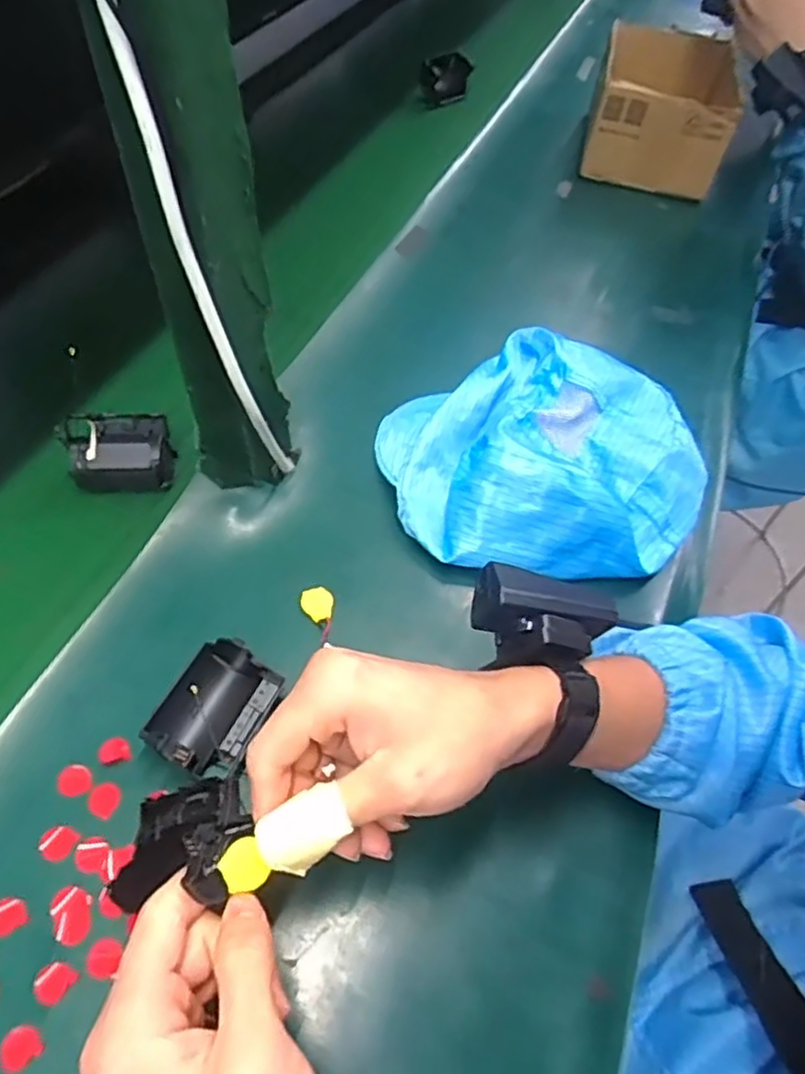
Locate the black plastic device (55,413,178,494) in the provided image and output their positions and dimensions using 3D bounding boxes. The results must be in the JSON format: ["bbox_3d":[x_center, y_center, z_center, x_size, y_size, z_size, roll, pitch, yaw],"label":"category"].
[{"bbox_3d":[-0.205,-0.061,0.501,0.070,0.043,0.041,-4,54,-8],"label":"black plastic device"}]

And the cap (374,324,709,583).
[{"bbox_3d":[0.104,-0.065,0.506,0.238,0.066,0.182,4,53,-2],"label":"cap"}]

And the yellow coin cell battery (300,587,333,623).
[{"bbox_3d":[-0.055,0.044,0.454,0.020,0.004,0.028,-16,56,-16],"label":"yellow coin cell battery"}]

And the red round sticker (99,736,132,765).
[{"bbox_3d":[-0.161,0.118,0.384,0.017,0.004,0.015,-13,56,-14],"label":"red round sticker"}]

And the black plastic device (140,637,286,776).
[{"bbox_3d":[-0.106,0.095,0.386,0.053,0.034,0.073,22,55,11],"label":"black plastic device"}]

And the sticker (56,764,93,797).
[{"bbox_3d":[-0.178,0.132,0.374,0.018,0.004,0.016,16,54,7],"label":"sticker"}]

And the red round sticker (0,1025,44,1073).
[{"bbox_3d":[-0.170,0.227,0.307,0.017,0.004,0.016,2,51,-2],"label":"red round sticker"}]

